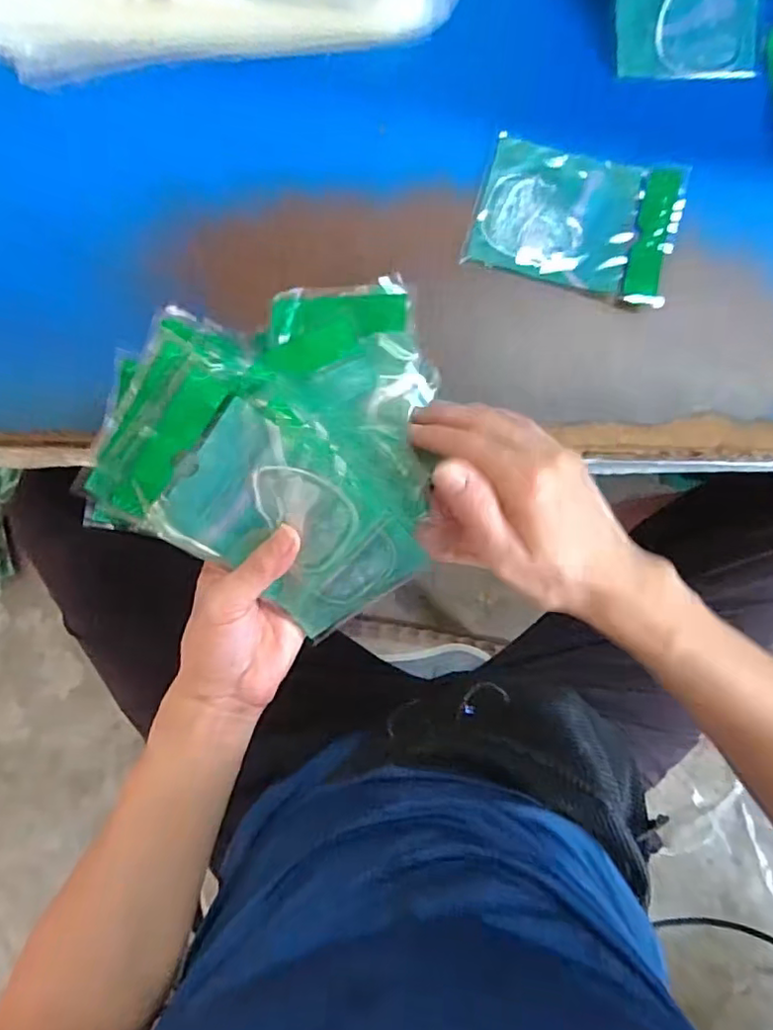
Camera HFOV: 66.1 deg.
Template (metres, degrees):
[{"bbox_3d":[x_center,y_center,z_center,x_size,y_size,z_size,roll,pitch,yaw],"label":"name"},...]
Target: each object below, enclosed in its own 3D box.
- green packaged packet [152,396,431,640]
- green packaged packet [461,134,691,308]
[{"bbox_3d":[-0.055,0.009,0.350,0.139,0.009,0.103,40,113,-15],"label":"green packaged packet"},{"bbox_3d":[0.134,-0.209,0.413,0.136,0.015,0.104,16,85,-2],"label":"green packaged packet"}]

